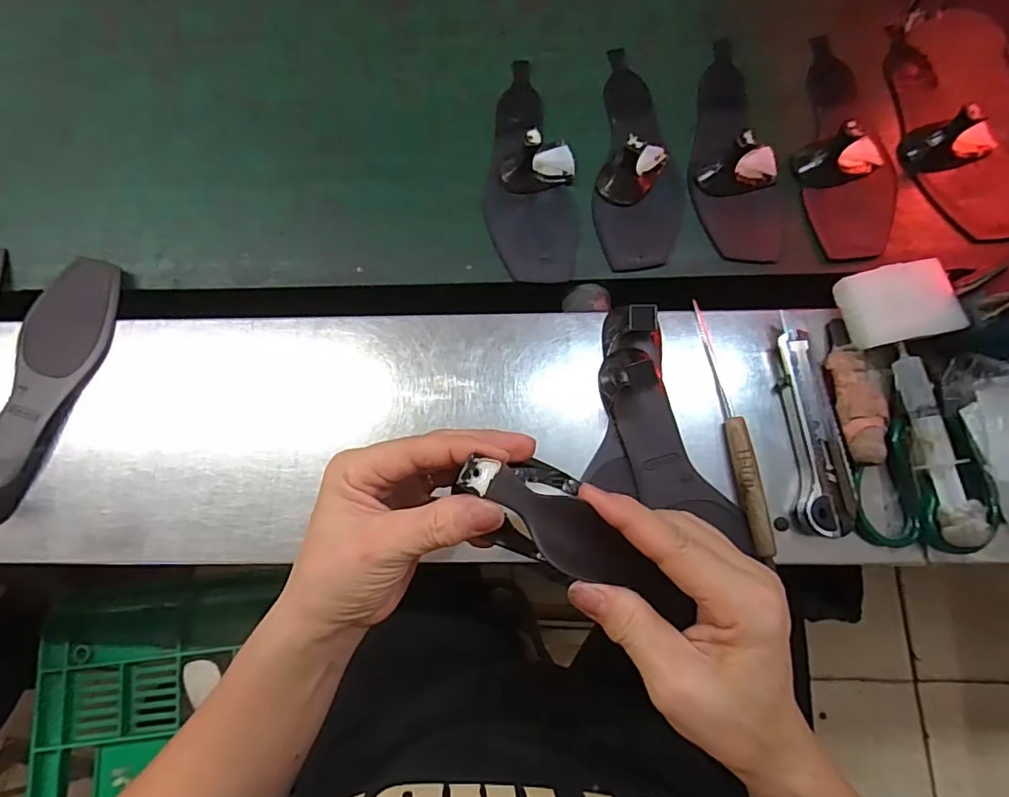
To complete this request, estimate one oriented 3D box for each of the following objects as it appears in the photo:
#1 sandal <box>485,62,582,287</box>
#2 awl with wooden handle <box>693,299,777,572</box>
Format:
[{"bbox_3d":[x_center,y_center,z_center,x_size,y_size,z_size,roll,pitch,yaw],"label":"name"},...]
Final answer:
[{"bbox_3d":[0.024,-0.225,0.486,0.082,0.050,0.238,-2,74,2],"label":"sandal"},{"bbox_3d":[0.171,0.018,0.408,0.015,0.013,0.195,-9,71,-1],"label":"awl with wooden handle"}]

